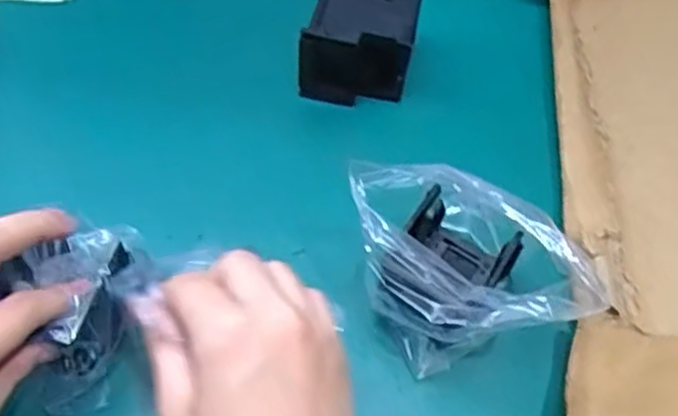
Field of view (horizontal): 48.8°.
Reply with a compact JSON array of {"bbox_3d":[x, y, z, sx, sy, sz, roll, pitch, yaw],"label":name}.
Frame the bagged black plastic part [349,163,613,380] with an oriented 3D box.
[{"bbox_3d":[0.072,0.030,0.406,0.108,0.101,0.103,-19,64,-12],"label":"bagged black plastic part"}]

